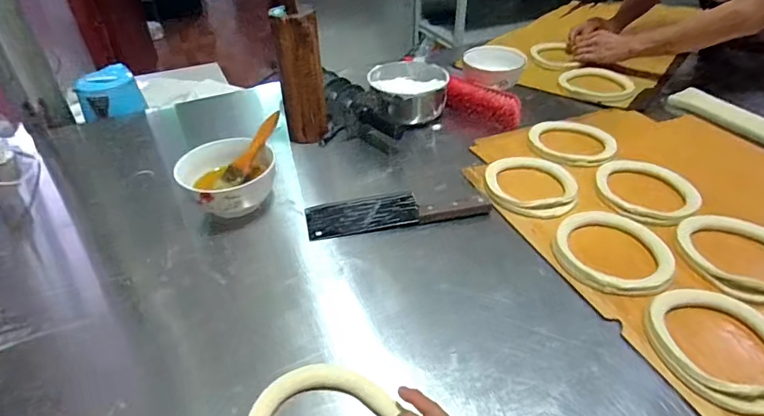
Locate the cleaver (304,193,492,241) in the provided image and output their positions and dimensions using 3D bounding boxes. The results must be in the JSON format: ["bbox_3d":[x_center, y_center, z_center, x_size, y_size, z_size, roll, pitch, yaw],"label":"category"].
[{"bbox_3d":[0.024,0.002,0.725,0.280,0.020,0.070,-8,36,-8],"label":"cleaver"}]

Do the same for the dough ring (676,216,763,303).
[{"bbox_3d":[0.477,0.062,0.615,0.150,0.024,0.150,-2,36,1],"label":"dough ring"}]

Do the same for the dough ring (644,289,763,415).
[{"bbox_3d":[0.373,0.152,0.506,0.135,0.027,0.146,-2,36,1],"label":"dough ring"}]

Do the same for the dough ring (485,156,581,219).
[{"bbox_3d":[0.243,-0.037,0.760,0.149,0.019,0.149,-2,36,1],"label":"dough ring"}]

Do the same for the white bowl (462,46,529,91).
[{"bbox_3d":[0.254,-0.321,1.043,0.141,0.058,0.126,11,40,15],"label":"white bowl"}]

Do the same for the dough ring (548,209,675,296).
[{"bbox_3d":[0.317,0.057,0.617,0.147,0.025,0.142,-2,36,1],"label":"dough ring"}]

